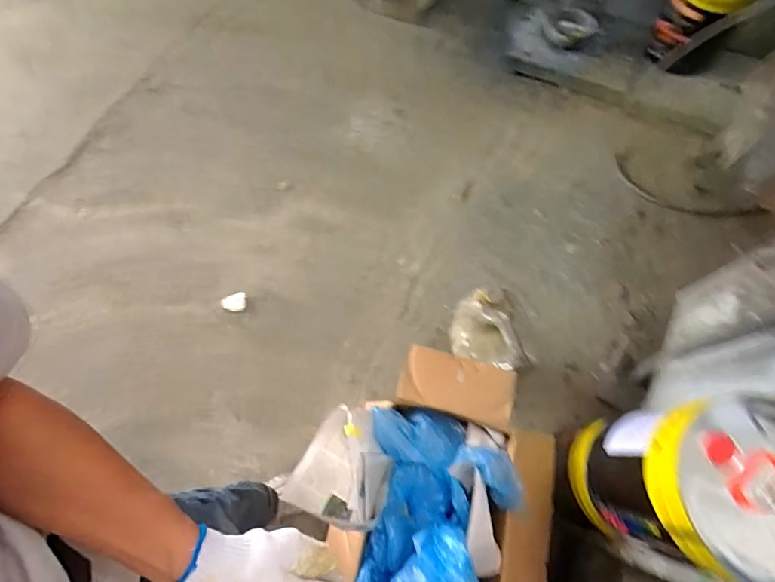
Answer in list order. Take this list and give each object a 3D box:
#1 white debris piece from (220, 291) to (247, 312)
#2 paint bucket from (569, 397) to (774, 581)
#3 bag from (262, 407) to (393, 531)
[{"bbox_3d":[-0.531,0.038,1.460,0.079,0.016,0.067,-4,70,0],"label":"white debris piece"},{"bbox_3d":[0.550,0.354,0.776,0.268,0.448,0.253,0,70,1],"label":"paint bucket"},{"bbox_3d":[-0.099,0.373,0.929,0.227,0.100,0.227,20,72,8],"label":"bag"}]

